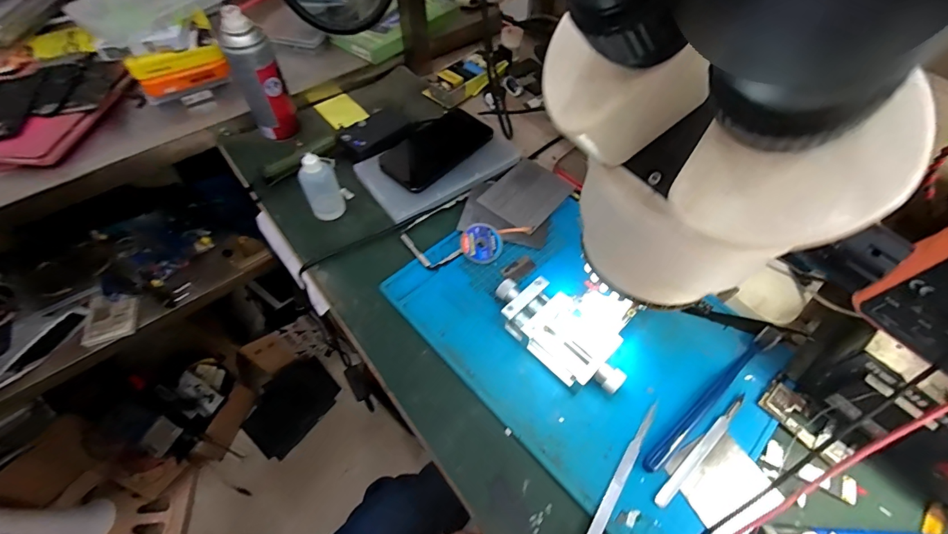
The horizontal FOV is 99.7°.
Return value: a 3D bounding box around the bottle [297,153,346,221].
[{"bbox_3d":[-0.175,-0.095,0.453,0.038,0.080,0.034,-21,60,-12],"label":"bottle"}]

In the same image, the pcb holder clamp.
[{"bbox_3d":[0.080,0.061,0.376,0.060,0.030,0.134,-40,65,-22],"label":"pcb holder clamp"}]

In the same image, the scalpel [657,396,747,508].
[{"bbox_3d":[0.195,0.152,0.337,0.128,0.004,0.011,-35,63,-20],"label":"scalpel"}]

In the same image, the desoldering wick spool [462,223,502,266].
[{"bbox_3d":[0.009,-0.025,0.444,0.044,0.008,0.045,3,76,-12],"label":"desoldering wick spool"}]

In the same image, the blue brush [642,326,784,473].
[{"bbox_3d":[0.215,0.114,0.356,0.186,0.013,0.014,-35,63,-19],"label":"blue brush"}]

